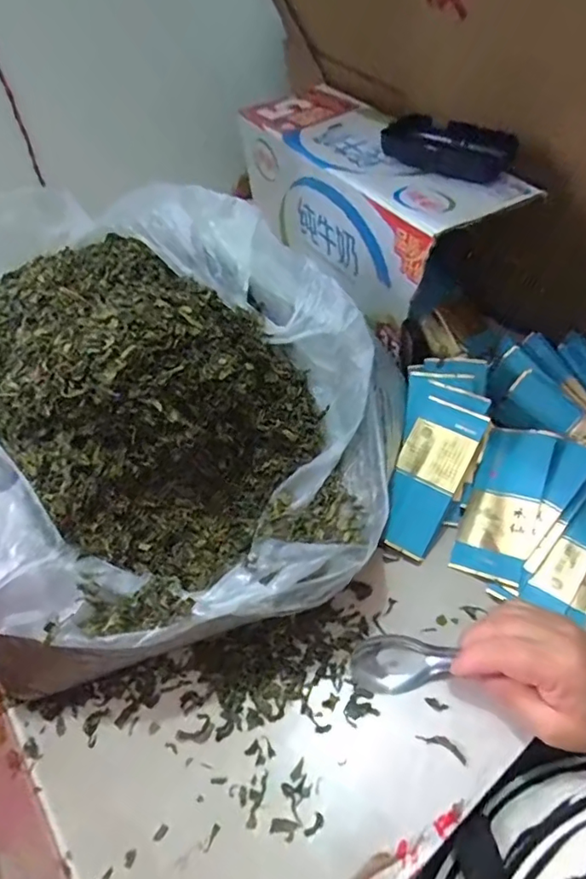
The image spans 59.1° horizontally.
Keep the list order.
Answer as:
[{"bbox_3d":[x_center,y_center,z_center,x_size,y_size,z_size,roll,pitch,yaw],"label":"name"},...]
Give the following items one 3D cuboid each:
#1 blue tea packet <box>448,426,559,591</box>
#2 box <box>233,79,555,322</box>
[{"bbox_3d":[0.177,0.052,0.433,0.054,0.011,0.133,12,73,34],"label":"blue tea packet"},{"bbox_3d":[0.071,-0.248,0.546,0.107,0.133,0.336,-25,54,-16],"label":"box"}]

